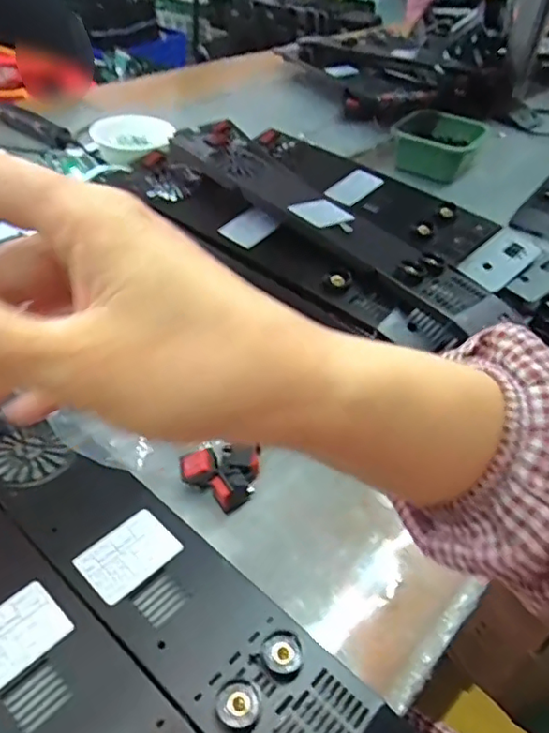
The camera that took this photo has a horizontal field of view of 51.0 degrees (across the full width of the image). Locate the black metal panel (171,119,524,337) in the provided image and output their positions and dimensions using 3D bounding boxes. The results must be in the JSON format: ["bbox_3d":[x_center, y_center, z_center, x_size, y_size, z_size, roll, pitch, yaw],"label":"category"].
[{"bbox_3d":[0.042,-0.184,0.701,0.139,0.049,0.525,-27,51,-30],"label":"black metal panel"}]

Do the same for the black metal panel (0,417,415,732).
[{"bbox_3d":[-0.093,0.163,0.448,0.468,0.019,0.098,34,49,27],"label":"black metal panel"}]

